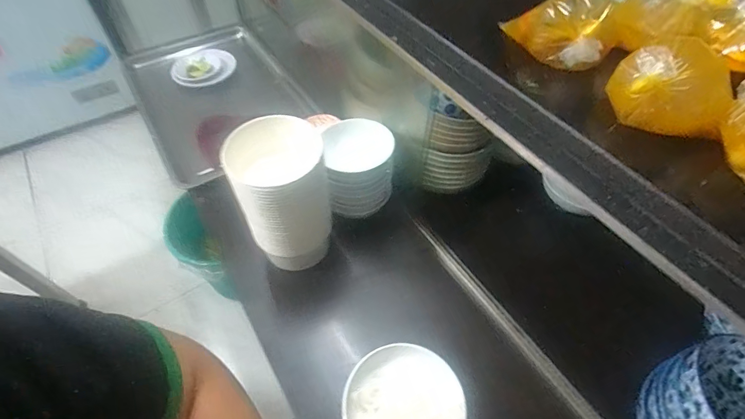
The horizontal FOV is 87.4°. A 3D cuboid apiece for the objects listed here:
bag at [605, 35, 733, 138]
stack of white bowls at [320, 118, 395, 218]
[{"bbox_3d":[0.291,-0.120,0.380,0.098,0.067,0.052,20,56,14],"label":"bag"},{"bbox_3d":[-0.026,-0.089,0.755,0.137,0.120,0.161,-3,53,-3],"label":"stack of white bowls"}]

